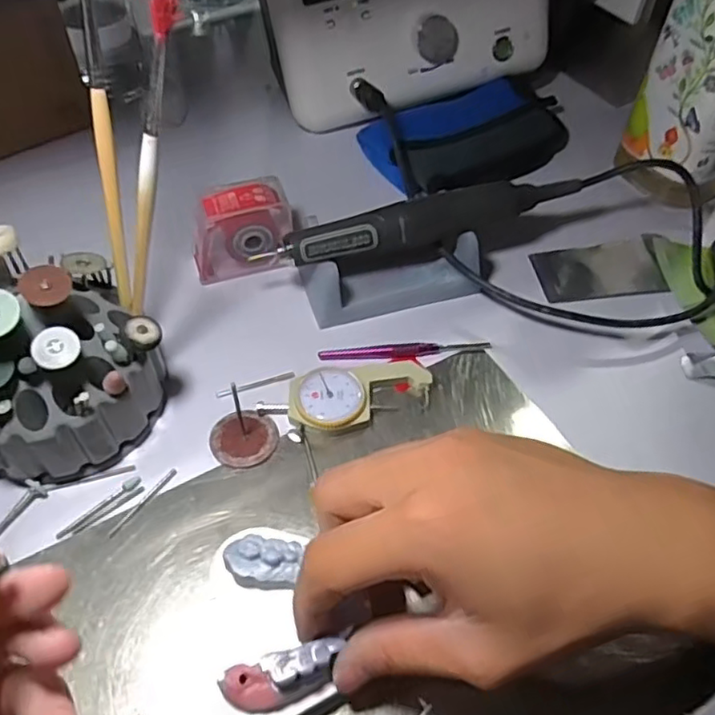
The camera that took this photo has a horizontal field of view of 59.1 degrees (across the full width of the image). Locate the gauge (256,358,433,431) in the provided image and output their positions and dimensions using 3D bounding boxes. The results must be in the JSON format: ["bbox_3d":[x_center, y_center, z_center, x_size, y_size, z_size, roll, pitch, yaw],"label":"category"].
[{"bbox_3d":[-0.005,0.021,0.342,0.092,0.011,0.036,-14,55,-12],"label":"gauge"}]

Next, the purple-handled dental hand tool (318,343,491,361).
[{"bbox_3d":[0.028,-0.004,0.366,0.098,0.004,0.009,-3,53,-4],"label":"purple-handled dental hand tool"}]

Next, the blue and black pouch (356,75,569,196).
[{"bbox_3d":[0.091,-0.168,0.478,0.159,0.030,0.089,-26,58,-20],"label":"blue and black pouch"}]

